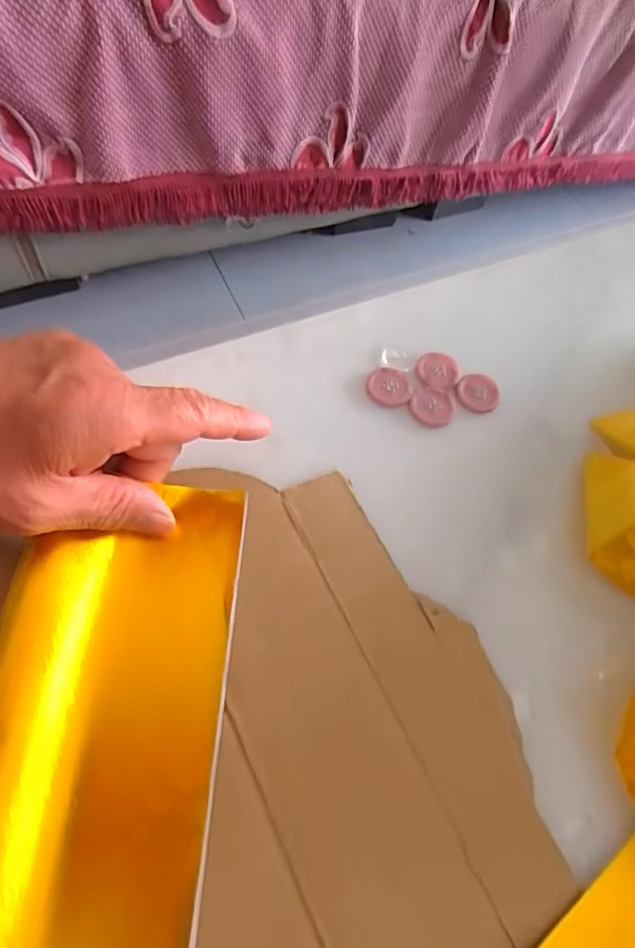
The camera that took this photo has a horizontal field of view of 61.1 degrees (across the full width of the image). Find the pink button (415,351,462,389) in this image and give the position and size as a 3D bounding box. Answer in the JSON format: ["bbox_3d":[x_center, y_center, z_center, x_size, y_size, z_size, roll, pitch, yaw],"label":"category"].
[{"bbox_3d":[0.067,-0.057,0.301,0.024,0.007,0.022,3,62,-6],"label":"pink button"}]

